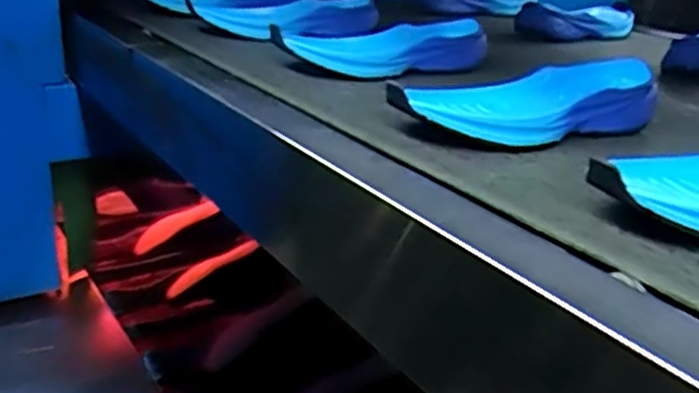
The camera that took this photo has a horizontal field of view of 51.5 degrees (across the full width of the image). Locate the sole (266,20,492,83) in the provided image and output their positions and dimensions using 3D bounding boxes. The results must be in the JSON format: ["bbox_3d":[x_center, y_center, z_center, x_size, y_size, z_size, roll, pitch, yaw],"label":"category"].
[{"bbox_3d":[0.036,-0.147,0.703,0.212,0.037,0.073,-10,27,-23],"label":"sole"}]

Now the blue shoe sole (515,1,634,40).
[{"bbox_3d":[0.327,-0.242,0.993,0.222,0.038,0.068,-15,29,-32],"label":"blue shoe sole"}]

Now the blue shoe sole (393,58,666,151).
[{"bbox_3d":[0.129,-0.074,0.548,0.227,0.038,0.088,-11,27,-25],"label":"blue shoe sole"}]

